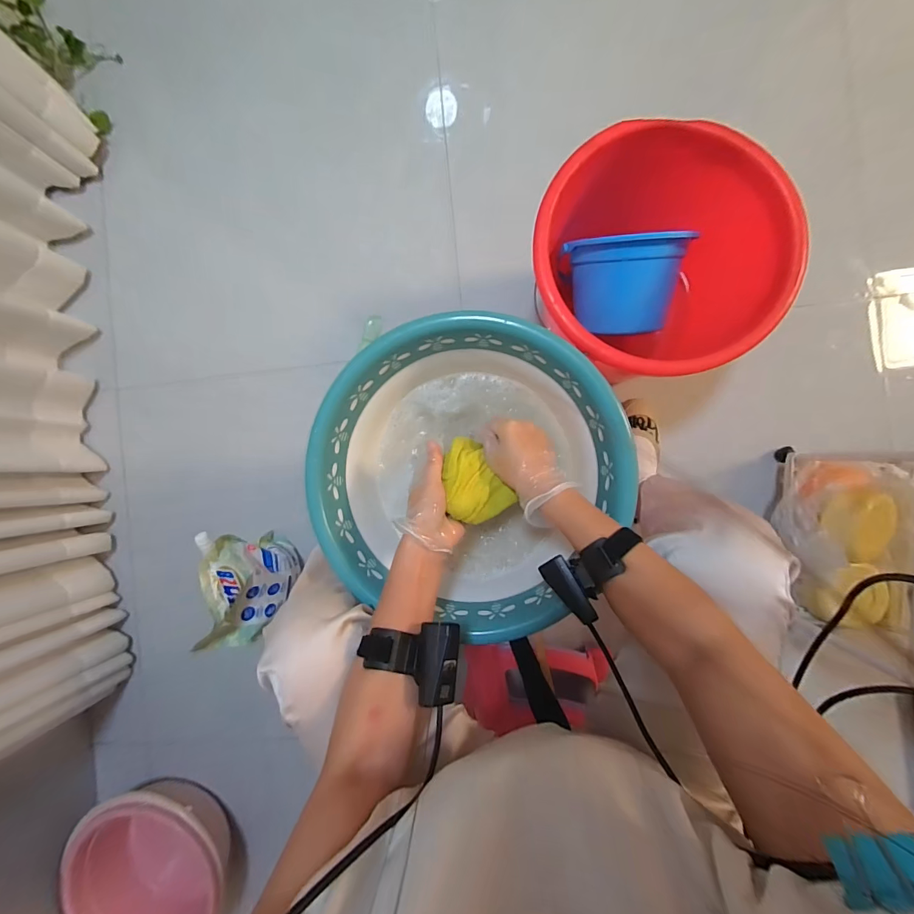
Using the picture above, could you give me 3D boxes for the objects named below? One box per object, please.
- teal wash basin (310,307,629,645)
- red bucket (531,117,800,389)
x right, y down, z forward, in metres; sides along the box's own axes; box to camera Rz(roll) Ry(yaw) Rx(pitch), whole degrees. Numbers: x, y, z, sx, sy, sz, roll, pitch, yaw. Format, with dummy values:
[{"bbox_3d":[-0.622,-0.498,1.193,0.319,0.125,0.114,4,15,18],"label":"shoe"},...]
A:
[{"bbox_3d":[0.019,0.028,0.537,0.362,0.155,0.358,0,90,5],"label":"teal wash basin"},{"bbox_3d":[0.282,-0.270,0.682,0.334,0.320,0.312,0,90,5],"label":"red bucket"}]

